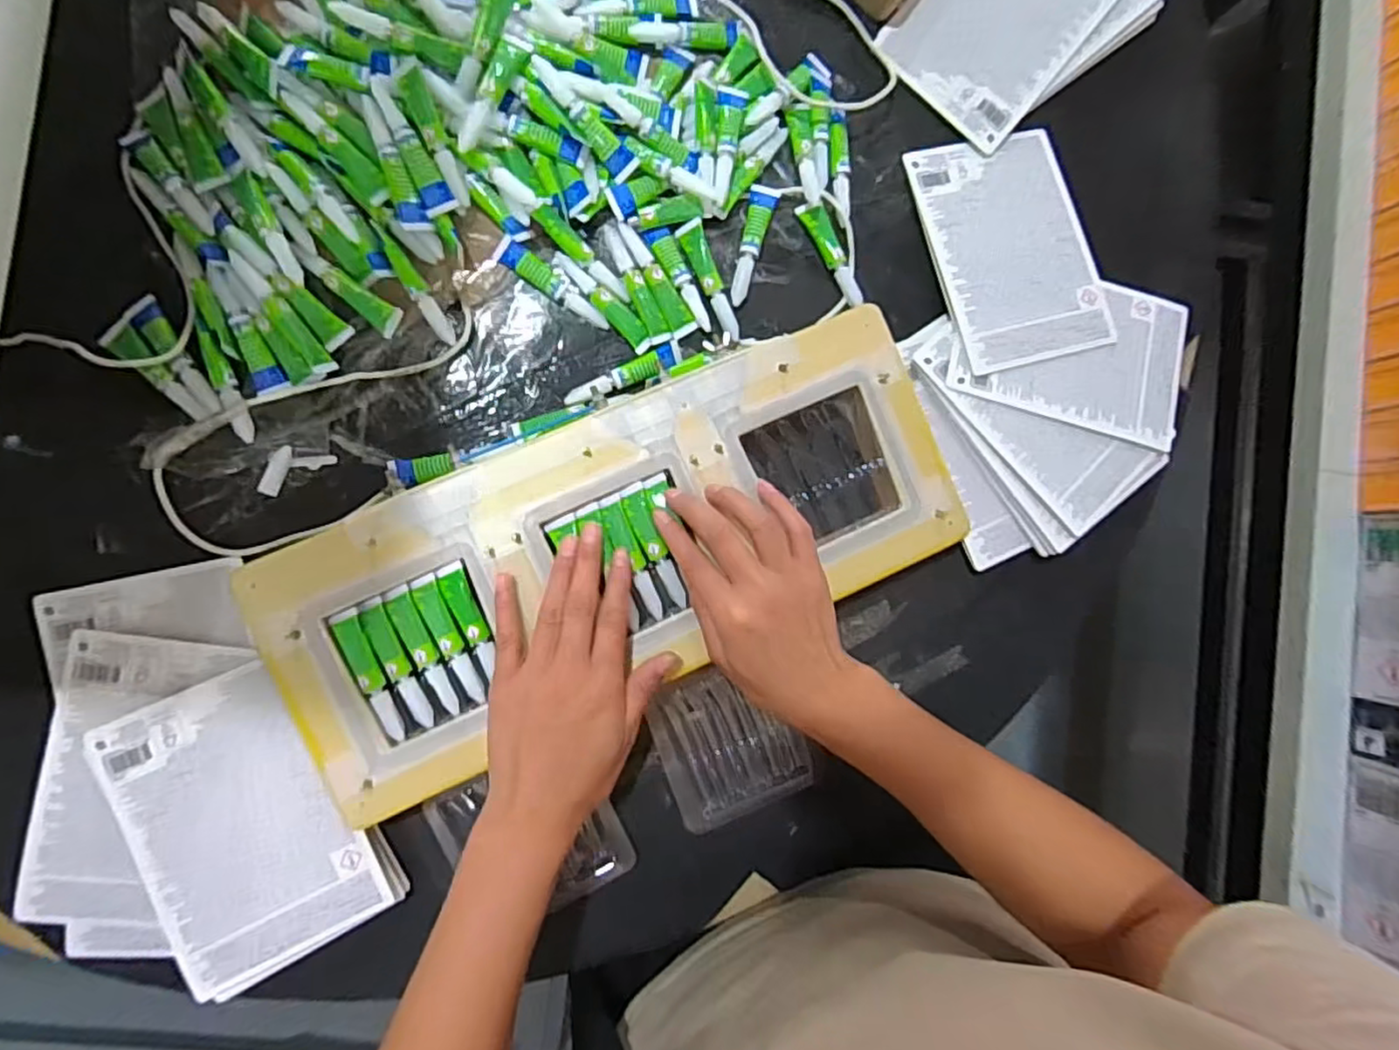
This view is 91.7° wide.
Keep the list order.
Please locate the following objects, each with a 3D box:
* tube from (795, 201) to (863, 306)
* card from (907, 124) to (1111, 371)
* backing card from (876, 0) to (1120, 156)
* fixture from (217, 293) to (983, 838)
[{"bbox_3d":[0.095,-0.189,0.469,0.018,0.010,0.077,-29,94,-7],"label":"tube"},{"bbox_3d":[0.223,-0.198,0.485,0.114,0.006,0.166,-14,84,-8],"label":"card"},{"bbox_3d":[0.220,-0.366,0.485,0.112,0.006,0.167,40,92,-5],"label":"backing card"},{"bbox_3d":[-0.044,0.015,0.424,0.419,0.019,0.168,-25,94,-8],"label":"fixture"}]

